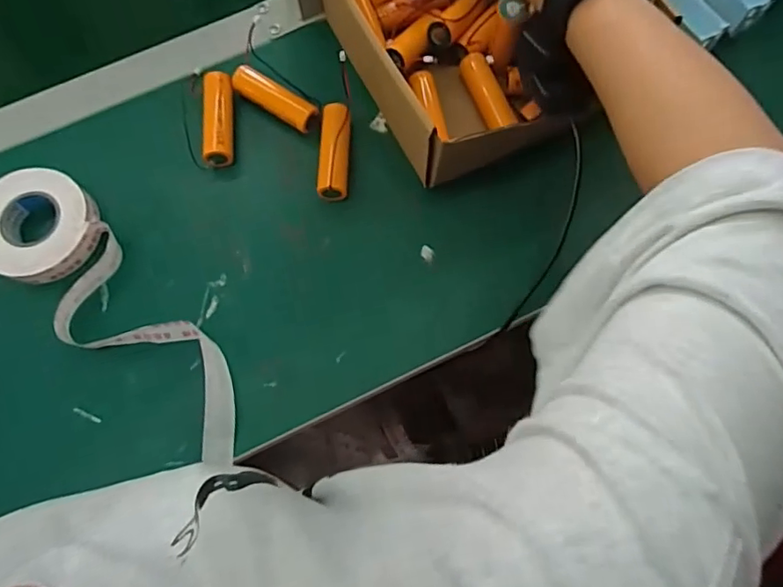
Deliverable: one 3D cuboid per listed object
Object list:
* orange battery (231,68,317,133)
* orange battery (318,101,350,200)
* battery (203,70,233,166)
[{"bbox_3d":[-0.090,-0.151,0.426,0.071,0.020,0.021,32,76,10],"label":"orange battery"},{"bbox_3d":[-0.043,-0.106,0.410,0.022,0.023,0.069,1,73,1],"label":"orange battery"},{"bbox_3d":[-0.134,-0.134,0.423,0.022,0.021,0.073,-4,73,0],"label":"battery"}]

